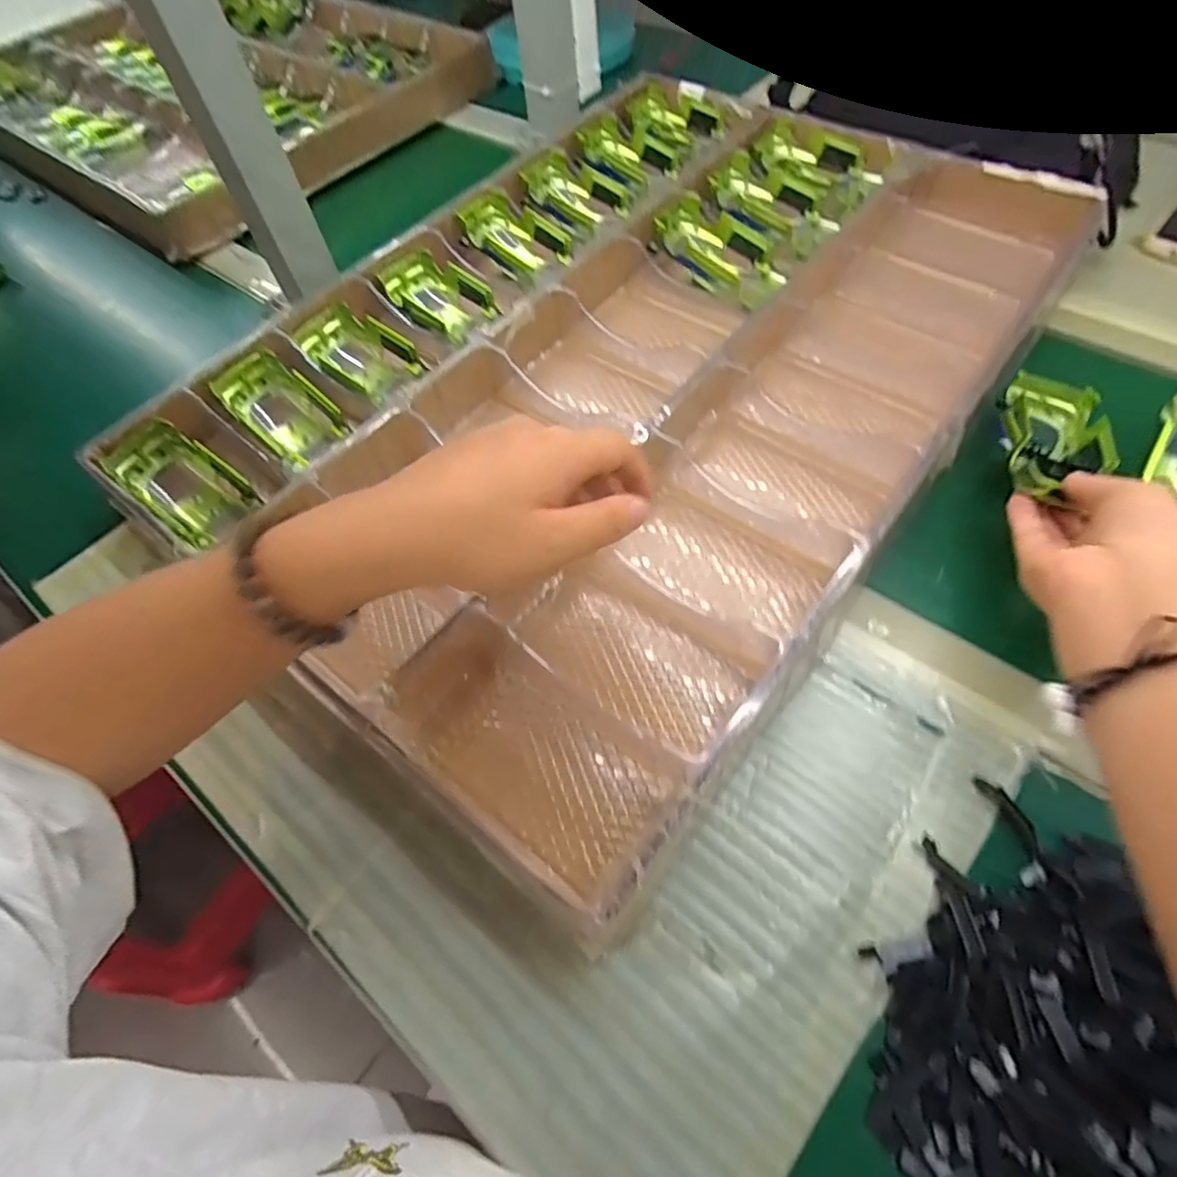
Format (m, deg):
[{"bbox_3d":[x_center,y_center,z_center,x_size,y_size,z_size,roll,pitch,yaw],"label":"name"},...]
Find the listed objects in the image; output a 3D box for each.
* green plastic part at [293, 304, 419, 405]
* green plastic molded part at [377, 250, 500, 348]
[{"bbox_3d":[-0.178,-0.180,0.489,0.066,0.035,0.095,-37,66,-15],"label":"green plastic part"},{"bbox_3d":[-0.124,-0.237,0.515,0.061,0.034,0.097,-42,67,-17],"label":"green plastic molded part"}]

